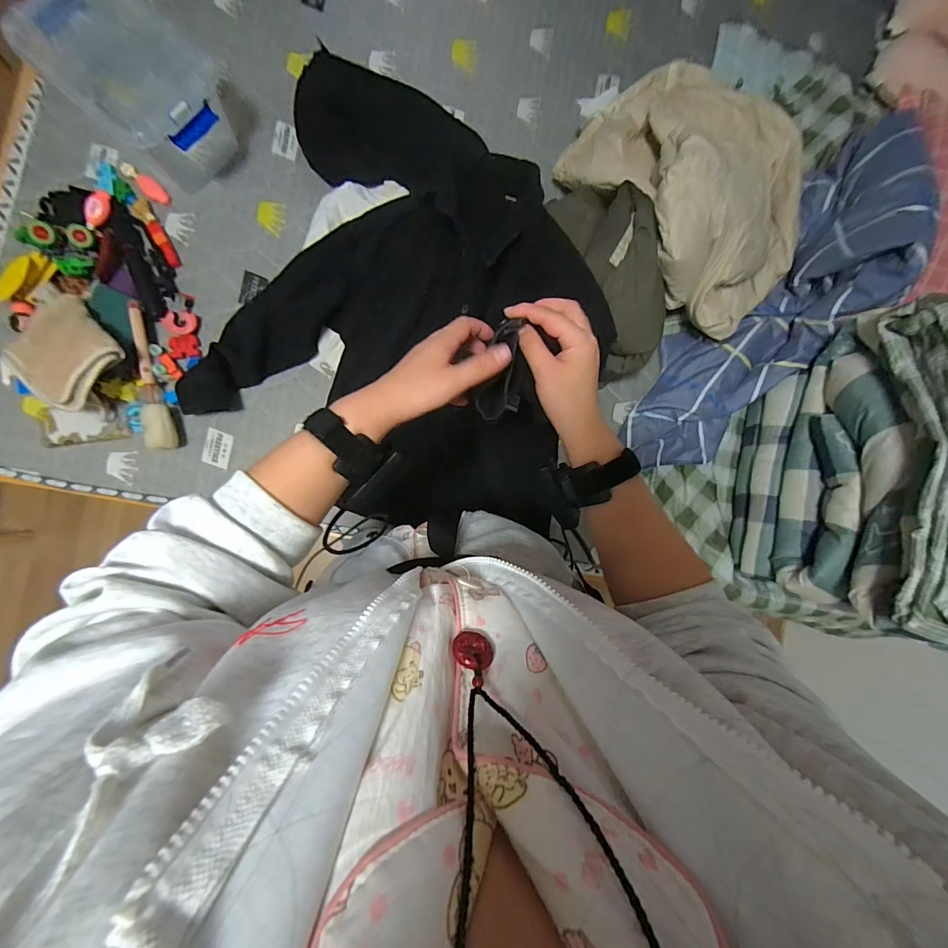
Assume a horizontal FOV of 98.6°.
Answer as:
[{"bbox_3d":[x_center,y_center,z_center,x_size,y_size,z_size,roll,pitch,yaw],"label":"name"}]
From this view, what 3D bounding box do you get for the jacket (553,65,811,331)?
[{"bbox_3d":[0.435,-0.538,0.738,0.399,0.222,0.497,-26,91,-7],"label":"jacket"}]

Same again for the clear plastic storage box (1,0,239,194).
[{"bbox_3d":[-0.577,-0.669,0.725,0.277,0.164,0.206,41,84,-3],"label":"clear plastic storage box"}]

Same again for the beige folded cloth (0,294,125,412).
[{"bbox_3d":[-0.683,-0.202,0.664,0.173,0.074,0.171,28,85,-5],"label":"beige folded cloth"}]

